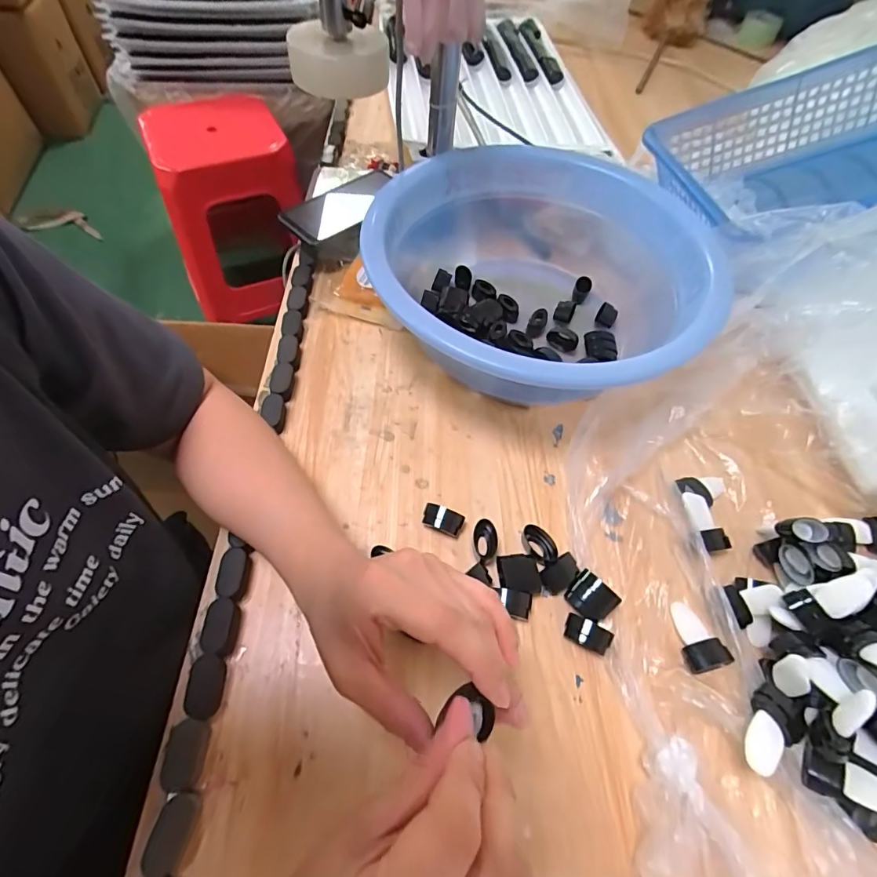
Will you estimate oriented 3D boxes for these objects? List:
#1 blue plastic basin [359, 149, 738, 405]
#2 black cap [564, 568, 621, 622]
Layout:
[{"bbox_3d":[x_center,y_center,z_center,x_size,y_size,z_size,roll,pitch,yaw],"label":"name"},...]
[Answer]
[{"bbox_3d":[0.095,-0.164,0.482,0.312,0.111,0.343,2,56,-3],"label":"blue plastic basin"},{"bbox_3d":[0.119,0.123,0.356,0.035,0.021,0.024,39,62,20],"label":"black cap"}]

